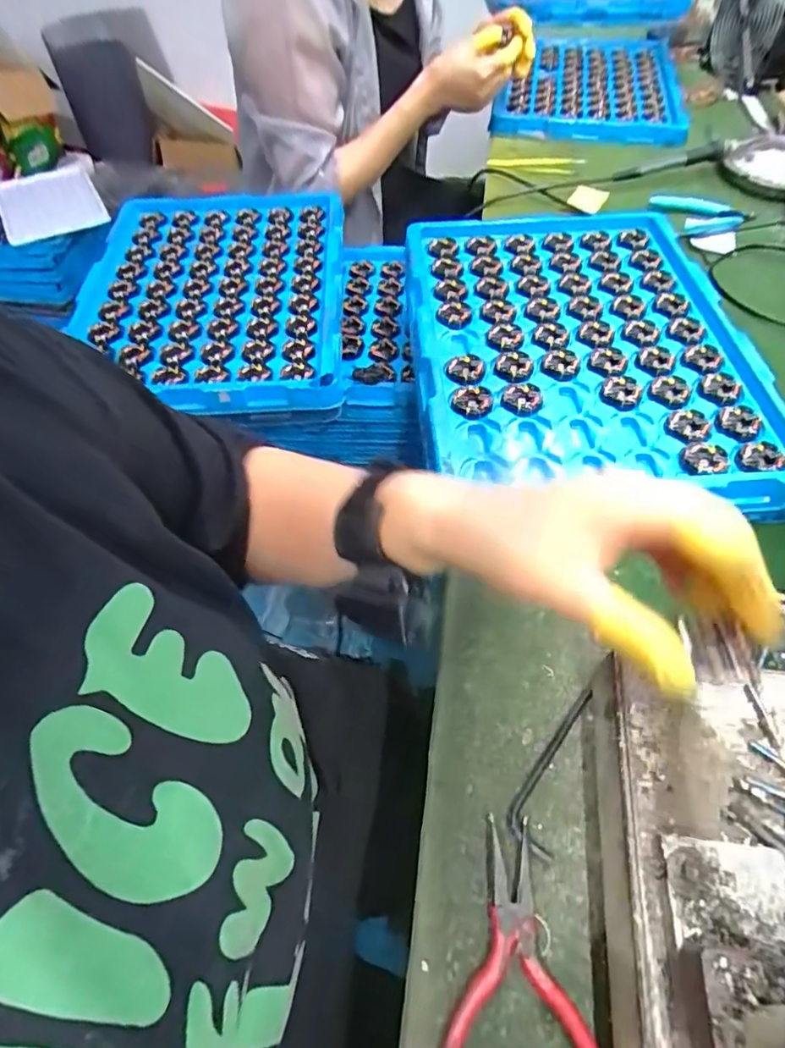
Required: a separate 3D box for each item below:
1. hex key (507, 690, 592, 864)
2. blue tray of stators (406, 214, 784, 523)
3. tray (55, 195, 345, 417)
[{"bbox_3d":[0.086,0.131,0.301,0.025,0.007,0.090,19,57,14],"label":"hex key"},{"bbox_3d":[0.160,-0.163,0.491,0.272,0.036,0.384,-3,54,-1],"label":"blue tray of stators"},{"bbox_3d":[-0.204,-0.272,0.622,0.288,0.025,0.424,-3,54,-1],"label":"tray"}]

